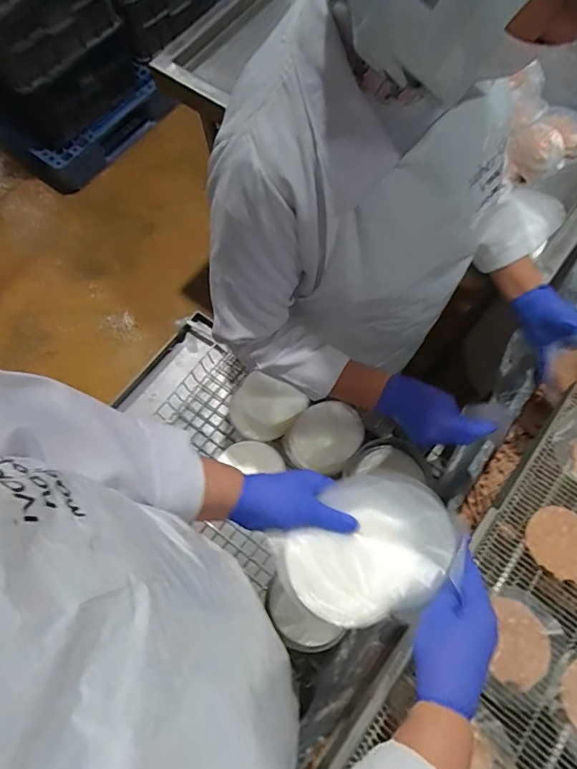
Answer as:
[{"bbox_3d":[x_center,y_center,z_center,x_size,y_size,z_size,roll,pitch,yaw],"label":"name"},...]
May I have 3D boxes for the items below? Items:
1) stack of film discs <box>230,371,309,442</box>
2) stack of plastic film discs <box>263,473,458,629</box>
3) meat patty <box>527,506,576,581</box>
[{"bbox_3d":[-0.046,0.054,0.917,0.138,0.058,0.113,25,74,10],"label":"stack of film discs"},{"bbox_3d":[0.080,0.166,0.475,0.175,0.026,0.131,-24,72,-6],"label":"stack of plastic film discs"},{"bbox_3d":[0.346,0.199,0.585,0.083,0.010,0.083,-1,71,2],"label":"meat patty"}]

